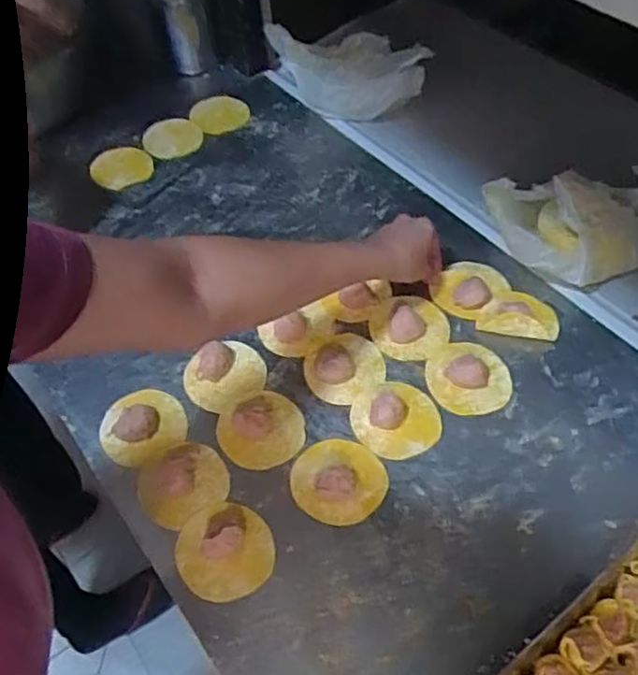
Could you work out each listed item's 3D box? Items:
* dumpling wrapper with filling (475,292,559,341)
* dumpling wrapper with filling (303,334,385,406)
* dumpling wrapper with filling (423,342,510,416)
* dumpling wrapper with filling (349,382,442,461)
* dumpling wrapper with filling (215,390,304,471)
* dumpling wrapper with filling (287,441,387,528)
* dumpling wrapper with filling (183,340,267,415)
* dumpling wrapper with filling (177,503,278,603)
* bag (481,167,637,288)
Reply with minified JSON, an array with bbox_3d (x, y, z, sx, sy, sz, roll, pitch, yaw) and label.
[{"bbox_3d":[0.202,-0.027,0.670,0.077,0.027,0.057,7,54,10],"label":"dumpling wrapper with filling"},{"bbox_3d":[0.025,0.027,0.663,0.078,0.011,0.071,-3,53,3],"label":"dumpling wrapper with filling"},{"bbox_3d":[0.142,0.035,0.635,0.076,0.014,0.077,-3,53,3],"label":"dumpling wrapper with filling"},{"bbox_3d":[0.071,0.070,0.609,0.076,0.021,0.077,-3,53,3],"label":"dumpling wrapper with filling"},{"bbox_3d":[-0.055,0.083,0.622,0.079,0.022,0.075,-3,53,3],"label":"dumpling wrapper with filling"},{"bbox_3d":[0.017,0.122,0.589,0.082,0.025,0.078,17,57,17],"label":"dumpling wrapper with filling"},{"bbox_3d":[-0.094,0.033,0.660,0.079,0.033,0.066,-28,56,-15],"label":"dumpling wrapper with filling"},{"bbox_3d":[-0.079,0.174,0.552,0.078,0.027,0.082,-3,53,3],"label":"dumpling wrapper with filling"},{"bbox_3d":[0.264,-0.126,0.689,0.138,0.099,0.127,-24,55,-12],"label":"bag"}]

